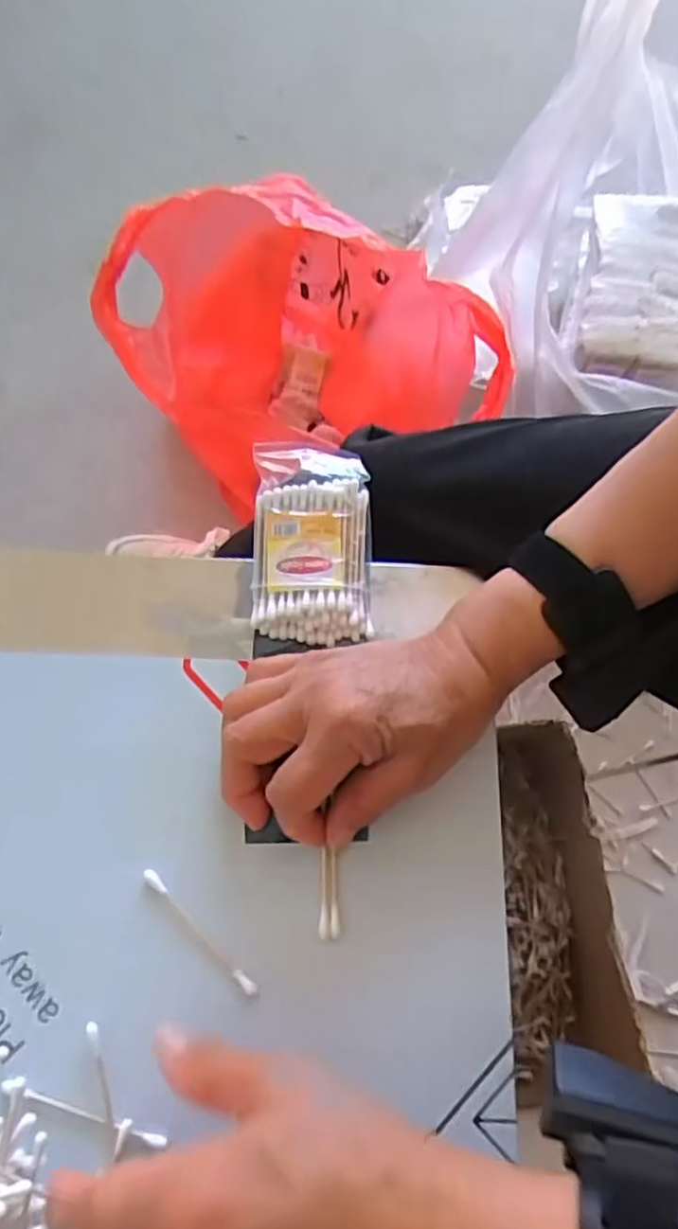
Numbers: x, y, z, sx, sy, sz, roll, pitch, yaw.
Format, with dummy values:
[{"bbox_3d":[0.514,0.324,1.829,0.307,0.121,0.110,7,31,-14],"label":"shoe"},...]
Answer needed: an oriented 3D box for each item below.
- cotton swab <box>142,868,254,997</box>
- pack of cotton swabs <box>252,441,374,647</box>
[{"bbox_3d":[-0.064,0.143,0.324,0.072,0.004,0.006,42,74,13],"label":"cotton swab"},{"bbox_3d":[-0.015,-0.041,0.384,0.060,0.023,0.108,0,71,-2],"label":"pack of cotton swabs"}]

